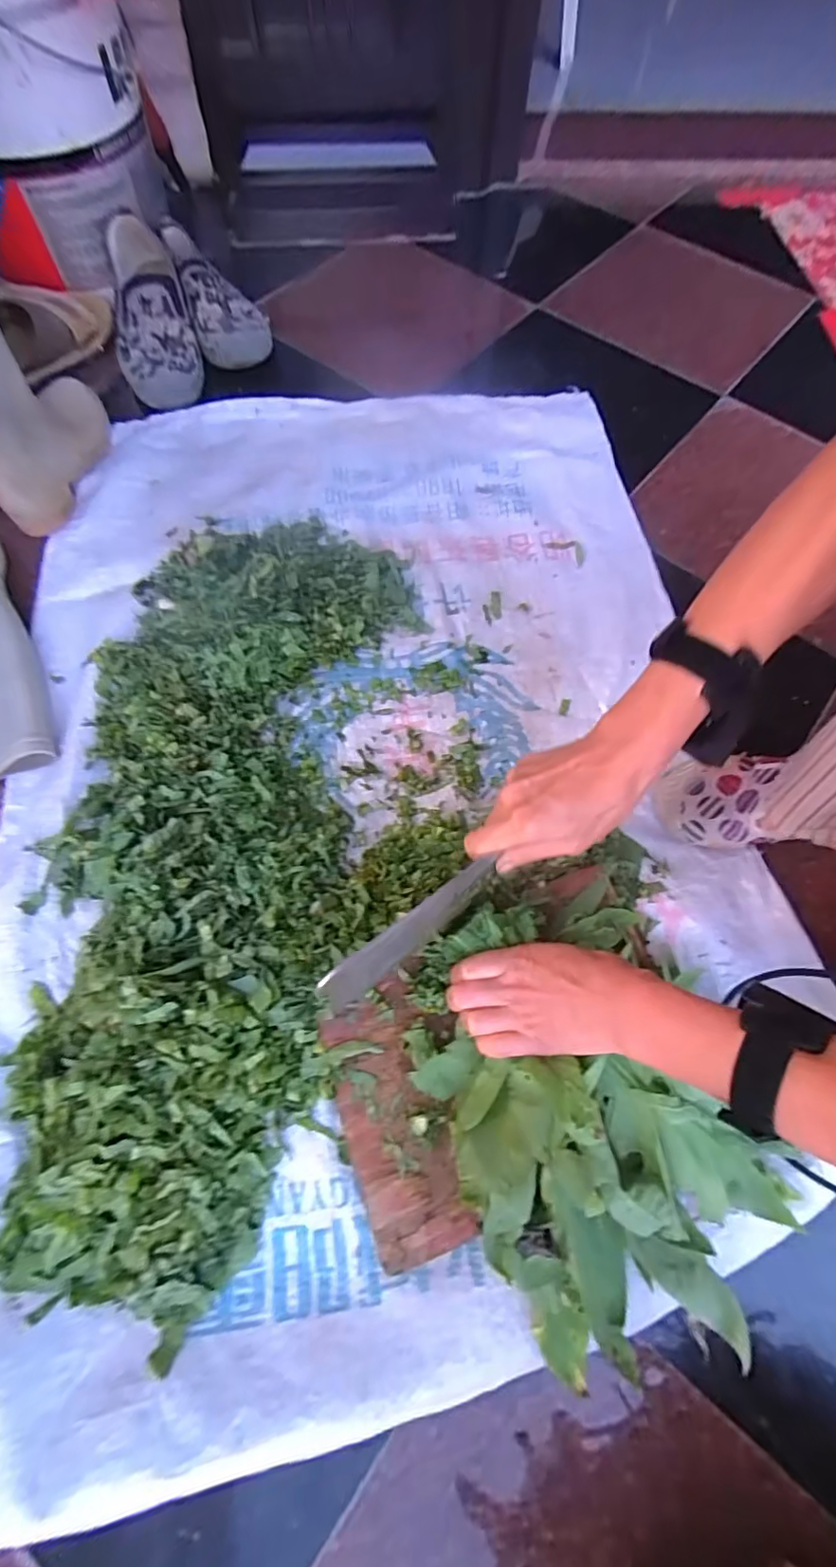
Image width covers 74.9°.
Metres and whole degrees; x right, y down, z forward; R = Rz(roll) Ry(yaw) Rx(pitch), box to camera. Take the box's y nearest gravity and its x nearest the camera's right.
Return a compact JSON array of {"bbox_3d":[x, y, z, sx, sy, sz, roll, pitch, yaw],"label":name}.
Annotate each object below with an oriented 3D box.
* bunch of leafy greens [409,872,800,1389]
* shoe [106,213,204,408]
[{"bbox_3d":[0.118,0.211,0.369,0.200,0.069,0.271,-22,70,-11],"label":"bunch of leafy greens"},{"bbox_3d":[-0.343,-0.597,0.694,0.100,0.068,0.246,-14,85,-8],"label":"shoe"}]

